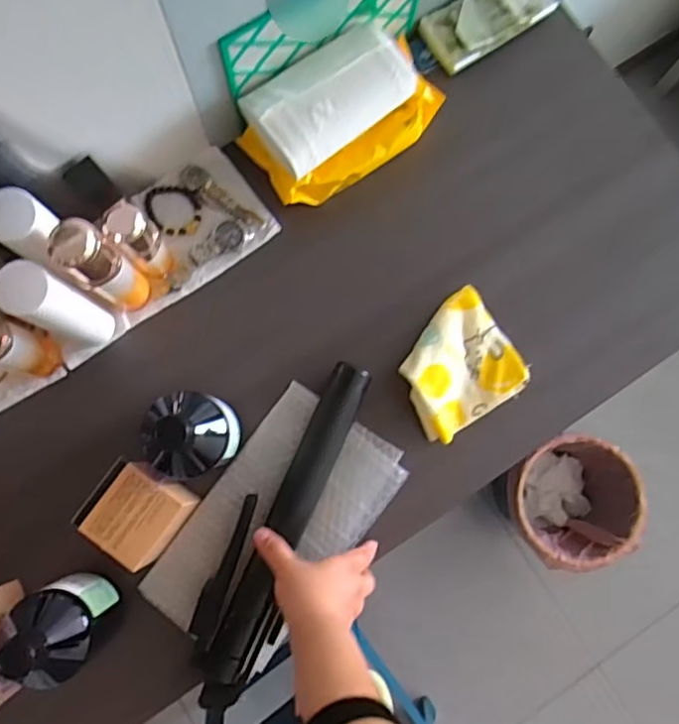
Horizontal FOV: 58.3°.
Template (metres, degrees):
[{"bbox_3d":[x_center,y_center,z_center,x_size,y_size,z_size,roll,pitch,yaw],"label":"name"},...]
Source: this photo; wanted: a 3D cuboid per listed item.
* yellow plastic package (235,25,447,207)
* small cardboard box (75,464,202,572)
[{"bbox_3d":[0.005,-0.252,0.622,0.190,0.094,0.111,-34,85,-5],"label":"yellow plastic package"},{"bbox_3d":[-0.187,0.144,0.575,0.066,0.067,0.081,37,83,3],"label":"small cardboard box"}]

